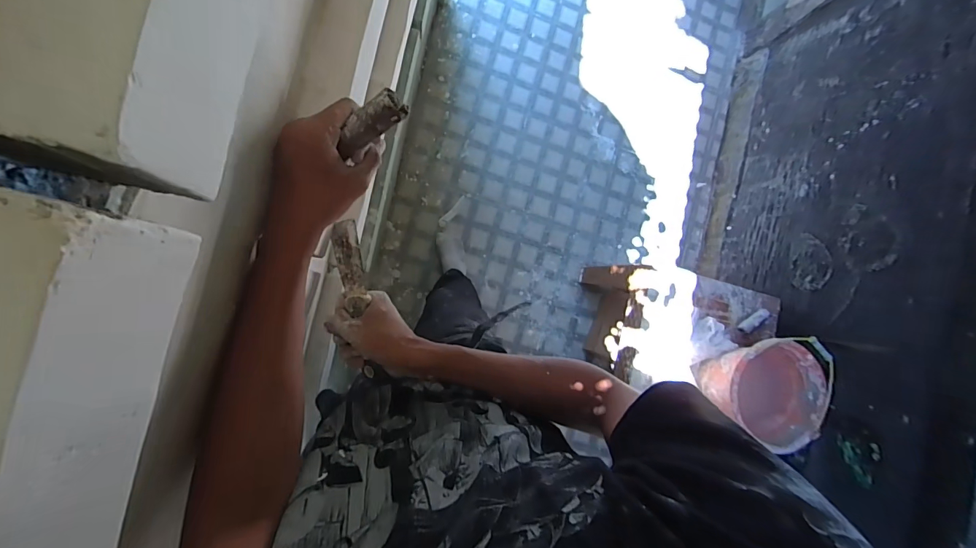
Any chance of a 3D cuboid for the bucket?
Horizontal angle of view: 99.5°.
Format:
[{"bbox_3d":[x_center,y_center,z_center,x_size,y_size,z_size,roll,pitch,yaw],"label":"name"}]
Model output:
[{"bbox_3d":[0.730,0.303,1.135,0.274,0.238,0.262,0,88,-13],"label":"bucket"}]

